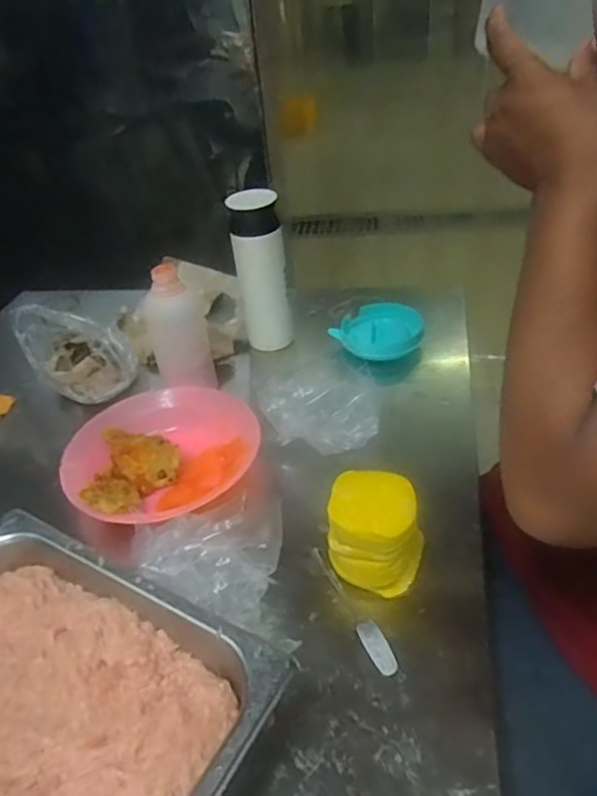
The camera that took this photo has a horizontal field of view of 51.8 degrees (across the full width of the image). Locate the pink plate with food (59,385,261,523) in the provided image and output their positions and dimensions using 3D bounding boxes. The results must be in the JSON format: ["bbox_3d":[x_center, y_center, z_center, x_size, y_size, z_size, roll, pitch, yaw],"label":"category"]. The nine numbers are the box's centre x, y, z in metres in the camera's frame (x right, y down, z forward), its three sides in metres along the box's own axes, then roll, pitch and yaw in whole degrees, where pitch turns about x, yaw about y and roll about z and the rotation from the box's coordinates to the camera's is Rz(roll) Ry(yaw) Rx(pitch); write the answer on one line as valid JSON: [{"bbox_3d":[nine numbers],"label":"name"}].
[{"bbox_3d":[-0.156,0.063,0.706,0.219,0.046,0.191,-32,44,-29],"label":"pink plate with food"}]

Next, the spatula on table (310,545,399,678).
[{"bbox_3d":[0.046,0.183,0.546,0.018,0.010,0.139,-20,40,-17],"label":"spatula on table"}]

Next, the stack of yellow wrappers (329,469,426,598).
[{"bbox_3d":[0.069,0.125,0.564,0.078,0.083,0.078,9,41,19],"label":"stack of yellow wrappers"}]

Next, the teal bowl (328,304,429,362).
[{"bbox_3d":[0.114,-0.090,0.881,0.126,0.045,0.087,11,41,21],"label":"teal bowl"}]

